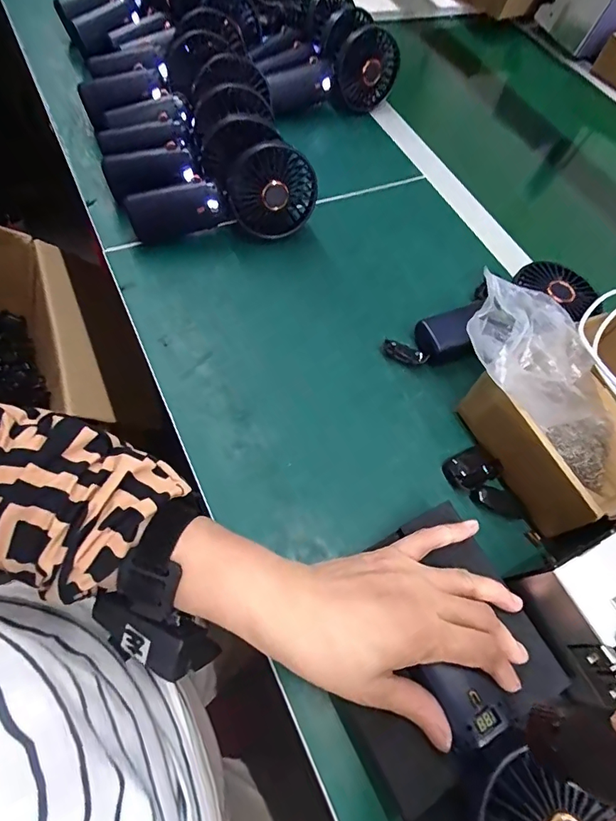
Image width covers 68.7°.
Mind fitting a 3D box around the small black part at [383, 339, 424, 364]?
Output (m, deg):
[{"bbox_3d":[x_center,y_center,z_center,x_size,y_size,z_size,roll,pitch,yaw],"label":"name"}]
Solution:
[{"bbox_3d":[0.092,-0.057,0.436,0.039,0.006,0.019,25,64,10],"label":"small black part"}]

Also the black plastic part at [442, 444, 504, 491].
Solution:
[{"bbox_3d":[0.139,0.049,0.383,0.042,0.009,0.032,-25,67,-14],"label":"black plastic part"}]

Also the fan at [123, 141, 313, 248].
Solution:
[{"bbox_3d":[-0.088,-0.217,0.471,0.193,0.091,0.034,-11,64,-8],"label":"fan"}]

